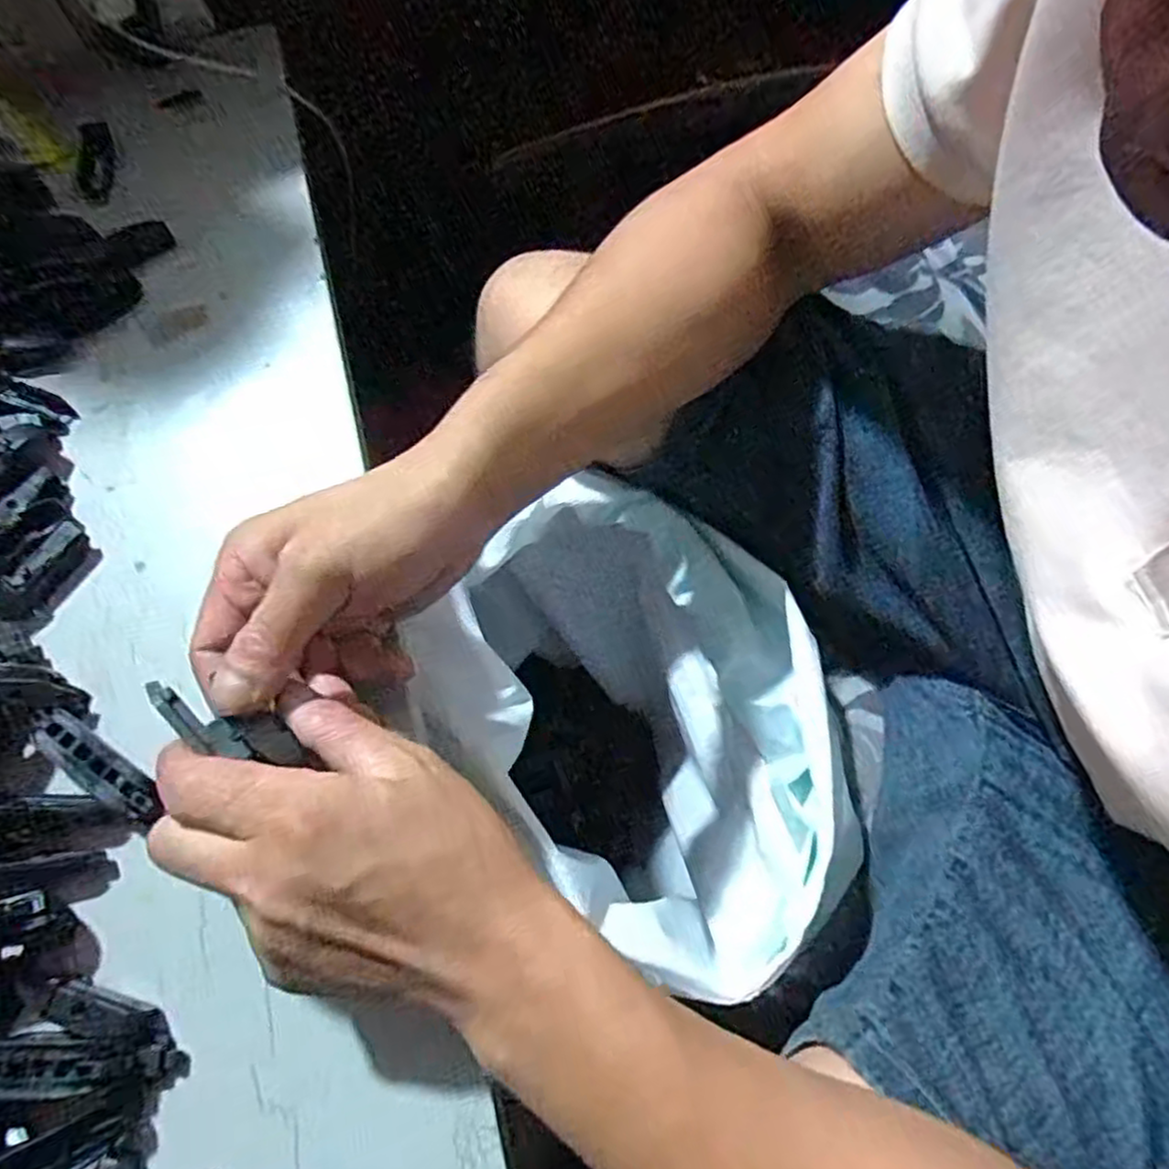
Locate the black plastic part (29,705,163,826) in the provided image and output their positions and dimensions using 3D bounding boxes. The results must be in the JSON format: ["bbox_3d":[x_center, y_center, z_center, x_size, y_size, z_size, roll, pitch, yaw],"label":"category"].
[{"bbox_3d":[-0.212,0.079,0.316,0.072,0.006,0.017,31,73,13],"label":"black plastic part"}]

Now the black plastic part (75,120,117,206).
[{"bbox_3d":[-0.311,-0.267,0.463,0.019,0.013,0.049,21,107,10],"label":"black plastic part"}]

